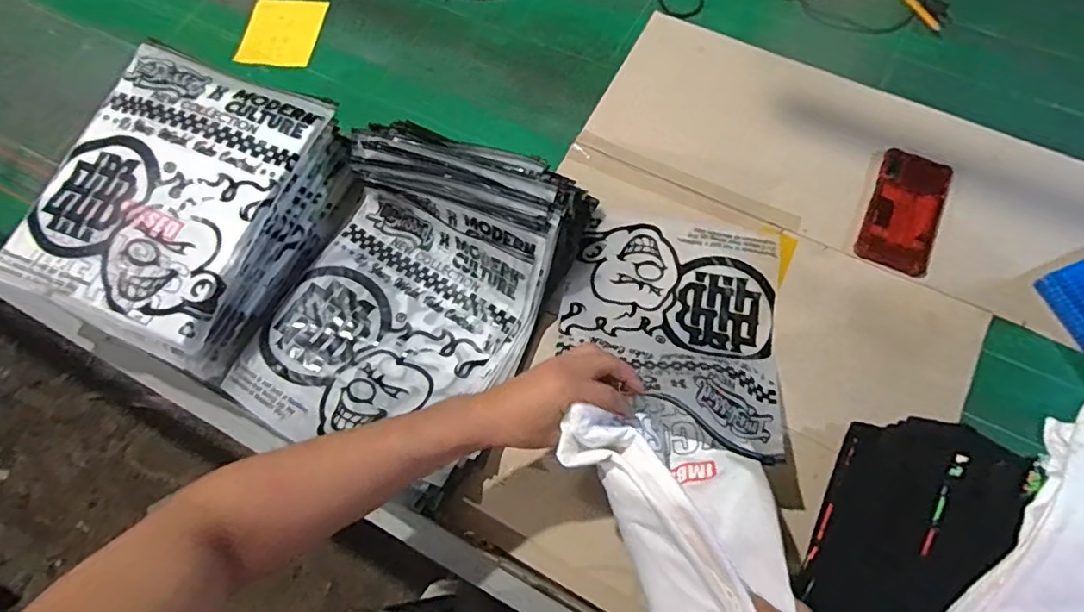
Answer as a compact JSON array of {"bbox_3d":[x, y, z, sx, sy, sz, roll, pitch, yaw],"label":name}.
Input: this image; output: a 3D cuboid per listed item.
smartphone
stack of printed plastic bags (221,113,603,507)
[{"bbox_3d":[0.439,-0.116,0.693,0.077,0.014,0.153,24,72,11],"label":"smartphone"},{"bbox_3d":[-0.150,-0.019,0.640,0.289,0.120,0.375,23,72,11],"label":"stack of printed plastic bags"}]

